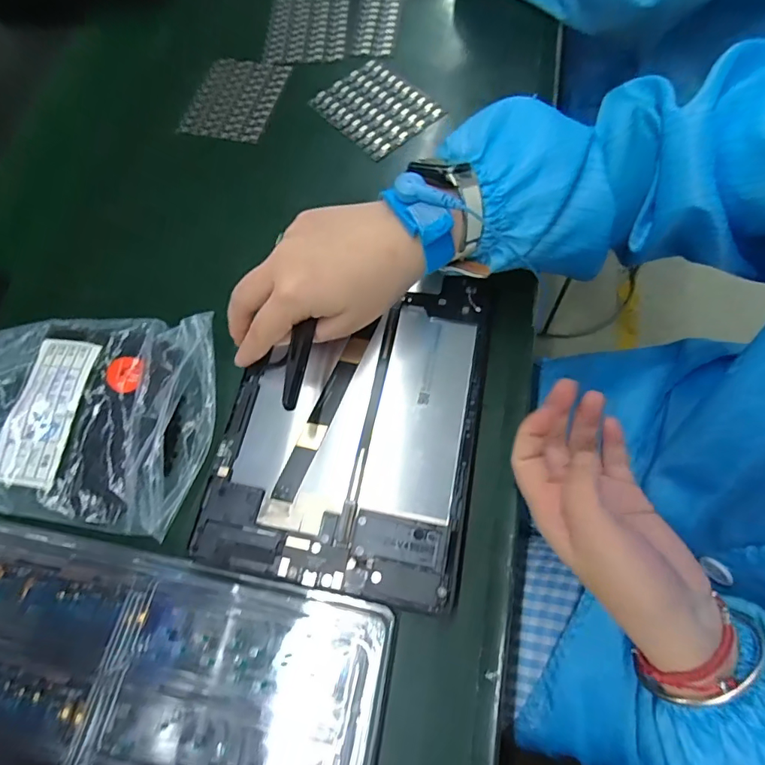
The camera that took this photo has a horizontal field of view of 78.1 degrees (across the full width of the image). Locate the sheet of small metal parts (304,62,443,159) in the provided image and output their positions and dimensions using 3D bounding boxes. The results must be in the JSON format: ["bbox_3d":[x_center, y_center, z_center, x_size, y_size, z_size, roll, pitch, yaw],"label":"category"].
[{"bbox_3d":[-0.007,-0.246,0.424,0.079,0.010,0.100,-41,68,-11],"label":"sheet of small metal parts"}]

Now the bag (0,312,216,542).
[{"bbox_3d":[-0.194,0.017,0.306,0.162,0.045,0.139,7,67,9],"label":"bag"}]

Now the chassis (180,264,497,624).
[{"bbox_3d":[-0.019,0.018,0.291,0.148,0.016,0.200,9,65,5],"label":"chassis"}]

